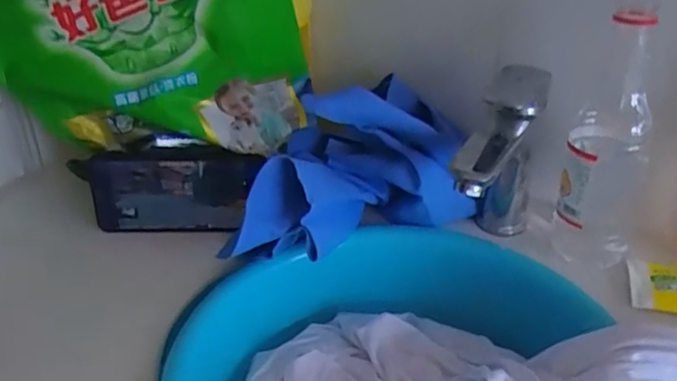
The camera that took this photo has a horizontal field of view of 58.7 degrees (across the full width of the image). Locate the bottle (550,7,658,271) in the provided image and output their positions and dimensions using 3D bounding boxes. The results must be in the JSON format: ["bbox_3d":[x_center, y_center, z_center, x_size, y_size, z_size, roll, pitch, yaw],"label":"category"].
[{"bbox_3d":[0.229,-0.036,0.500,0.072,0.211,0.057,14,36,23],"label":"bottle"}]

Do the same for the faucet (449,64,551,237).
[{"bbox_3d":[0.134,-0.013,0.516,0.051,0.161,0.158,14,36,23],"label":"faucet"}]

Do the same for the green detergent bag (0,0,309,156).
[{"bbox_3d":[-0.194,-0.157,0.530,0.315,0.248,0.098,-1,33,0],"label":"green detergent bag"}]

